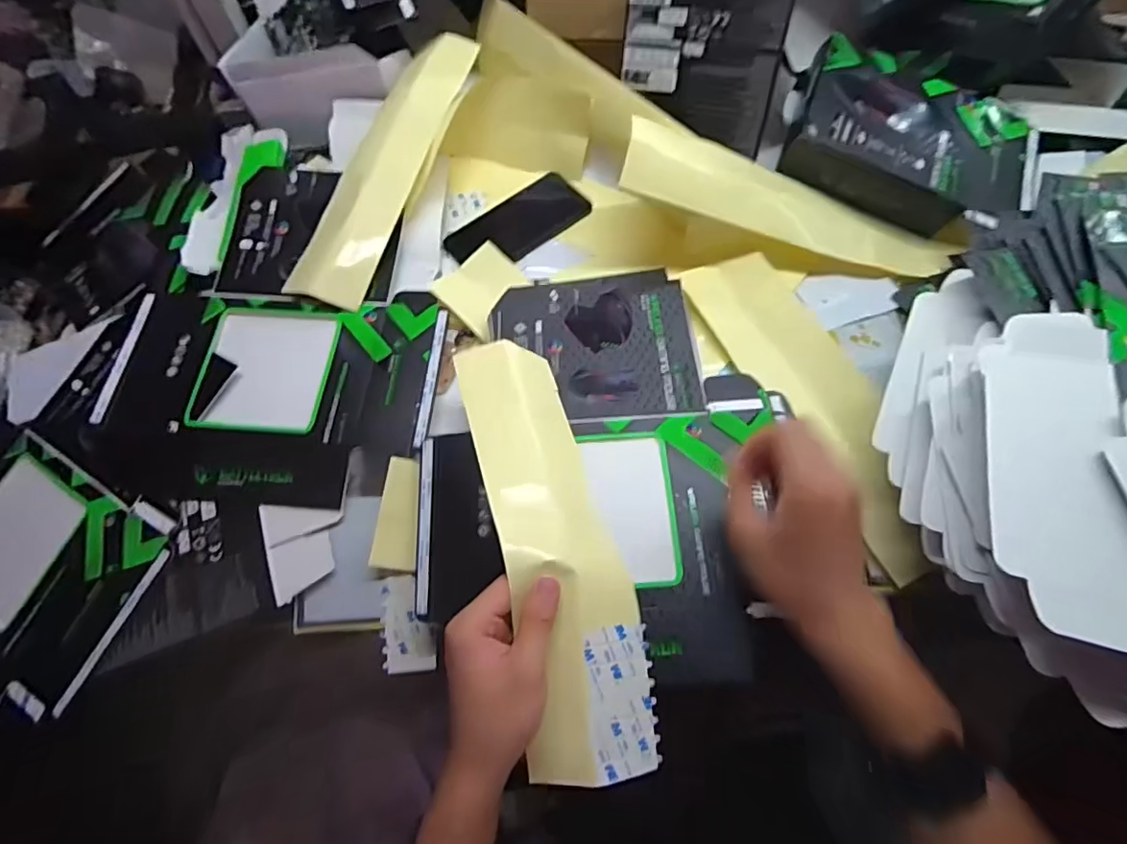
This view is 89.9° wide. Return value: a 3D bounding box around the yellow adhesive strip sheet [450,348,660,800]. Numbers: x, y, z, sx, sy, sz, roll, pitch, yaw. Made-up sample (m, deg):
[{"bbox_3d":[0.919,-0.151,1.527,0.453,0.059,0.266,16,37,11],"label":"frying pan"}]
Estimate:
[{"bbox_3d":[-0.012,0.079,0.414,0.088,0.056,0.327,-16,66,-5],"label":"yellow adhesive strip sheet"}]

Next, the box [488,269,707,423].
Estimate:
[{"bbox_3d":[0.028,-0.071,0.522,0.181,0.004,0.162,-5,59,0],"label":"box"}]

